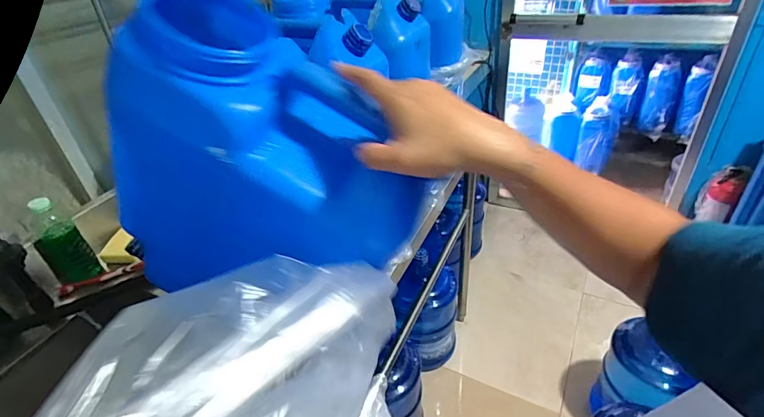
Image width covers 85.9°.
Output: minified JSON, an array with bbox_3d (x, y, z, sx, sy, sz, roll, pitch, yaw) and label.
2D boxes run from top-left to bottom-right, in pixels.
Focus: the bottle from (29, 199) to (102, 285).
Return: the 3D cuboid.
[{"bbox_3d":[-0.609,0.059,0.773,0.050,0.174,0.068,23,44,35],"label":"bottle"}]

